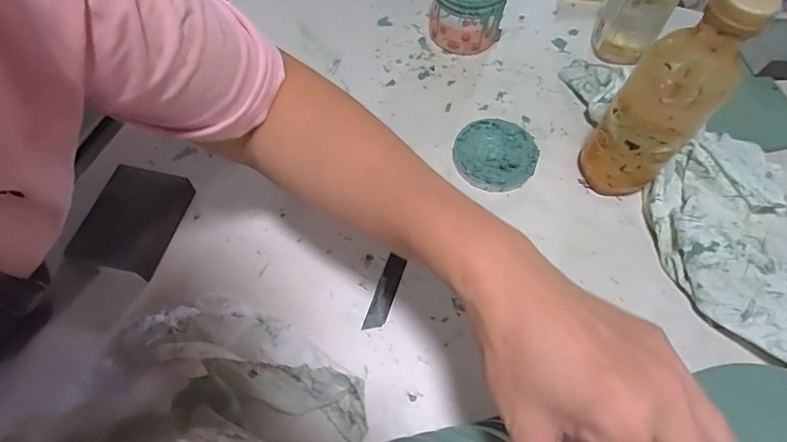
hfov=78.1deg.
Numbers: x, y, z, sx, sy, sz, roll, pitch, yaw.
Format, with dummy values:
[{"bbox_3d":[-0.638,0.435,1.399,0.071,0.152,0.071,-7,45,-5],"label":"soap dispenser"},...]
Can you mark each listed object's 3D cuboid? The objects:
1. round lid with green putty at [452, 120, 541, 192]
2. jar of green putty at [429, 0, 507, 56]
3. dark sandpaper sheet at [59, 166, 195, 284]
[{"bbox_3d":[0.104,-0.068,0.498,0.081,0.016,0.082,1,61,-2],"label":"round lid with green putty"},{"bbox_3d":[0.085,-0.247,0.560,0.080,0.079,0.073,1,61,-2],"label":"jar of green putty"},{"bbox_3d":[-0.239,0.000,0.447,0.081,0.022,0.096,13,61,5],"label":"dark sandpaper sheet"}]

